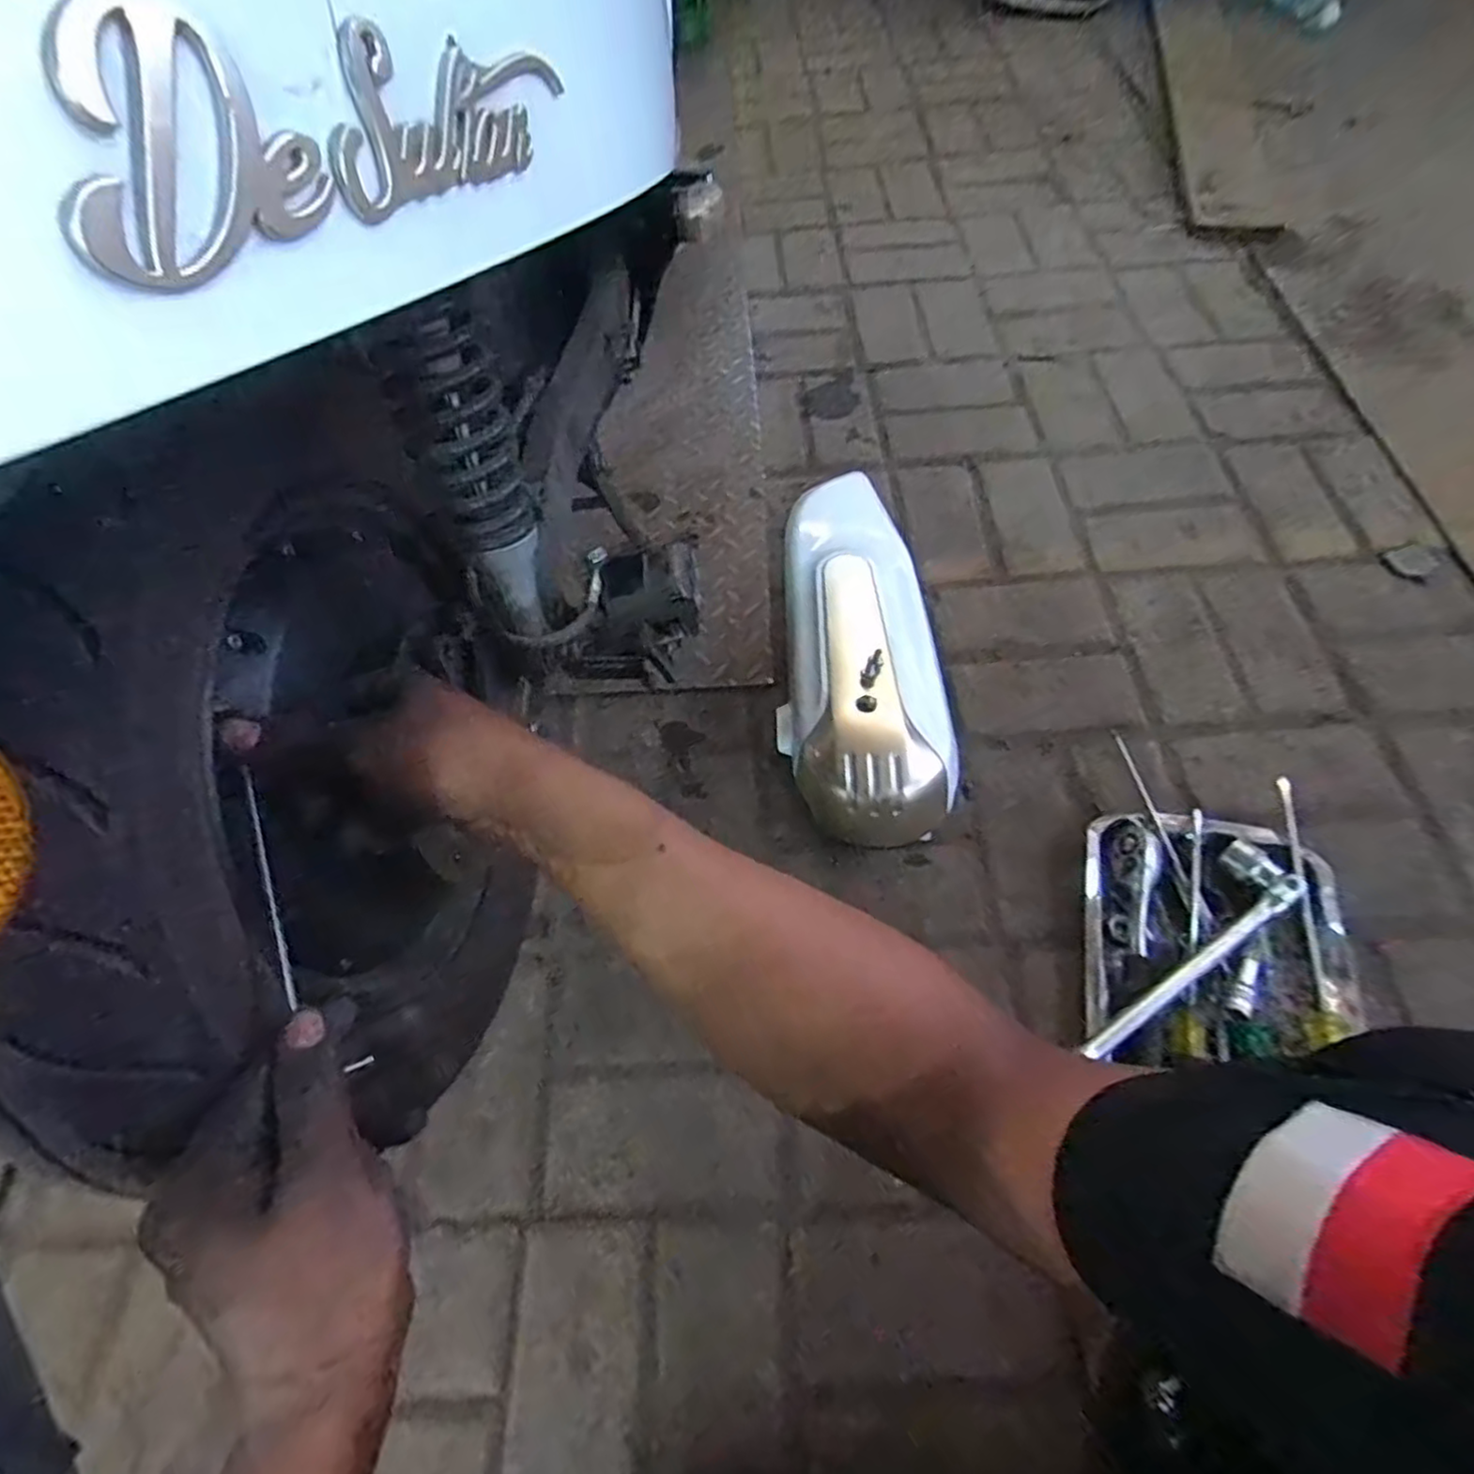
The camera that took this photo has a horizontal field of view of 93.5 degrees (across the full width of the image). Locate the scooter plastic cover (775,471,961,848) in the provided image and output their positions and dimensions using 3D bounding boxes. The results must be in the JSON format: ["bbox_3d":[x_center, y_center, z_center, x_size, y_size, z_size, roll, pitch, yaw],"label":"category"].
[{"bbox_3d":[0.136,-0.132,0.793,0.184,0.076,0.513,-3,62,2],"label":"scooter plastic cover"}]

